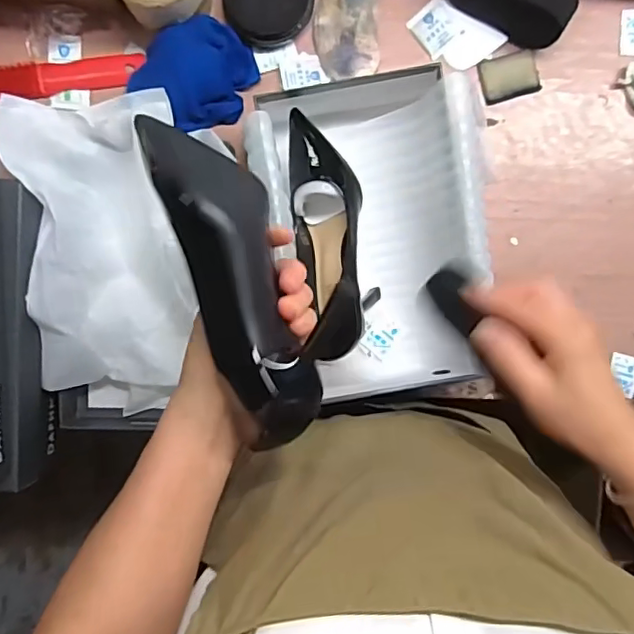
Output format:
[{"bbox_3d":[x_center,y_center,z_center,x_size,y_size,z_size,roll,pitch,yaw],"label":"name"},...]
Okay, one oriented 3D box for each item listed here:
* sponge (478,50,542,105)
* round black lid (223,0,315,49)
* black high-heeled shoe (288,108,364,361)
[{"bbox_3d":[0.209,-0.260,0.605,0.061,0.011,0.047,-15,95,1],"label":"sponge"},{"bbox_3d":[-0.051,-0.328,0.585,0.091,0.028,0.074,10,95,-1],"label":"round black lid"},{"bbox_3d":[0.011,-0.093,0.574,0.071,0.087,0.225,-4,95,0],"label":"black high-heeled shoe"}]

